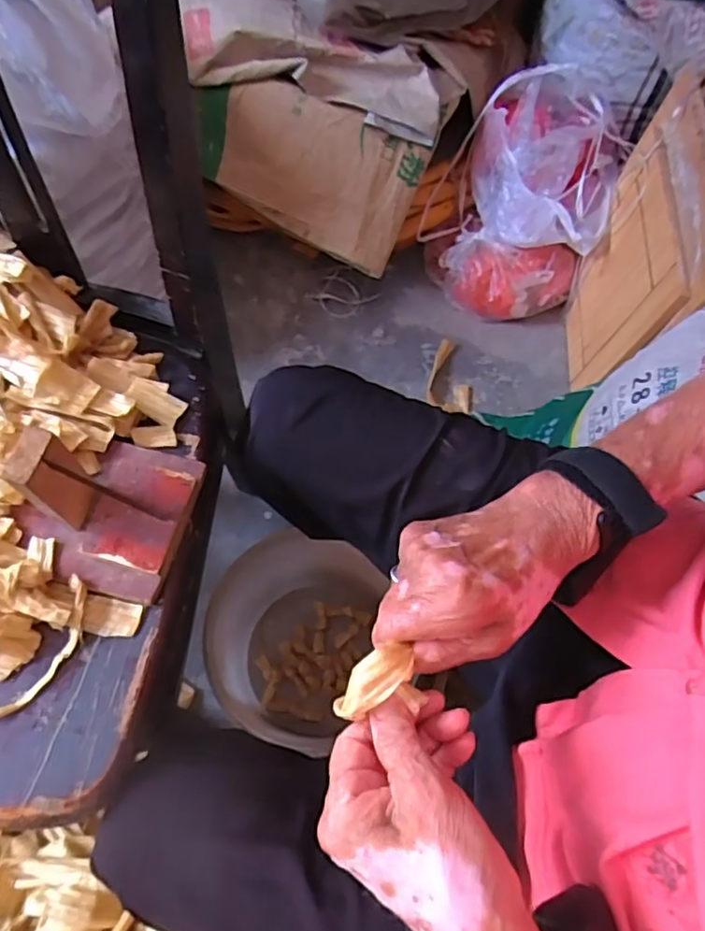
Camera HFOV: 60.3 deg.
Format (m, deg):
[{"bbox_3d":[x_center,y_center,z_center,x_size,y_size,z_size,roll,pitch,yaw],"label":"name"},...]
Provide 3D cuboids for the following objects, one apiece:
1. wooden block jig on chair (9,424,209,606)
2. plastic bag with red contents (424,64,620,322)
[{"bbox_3d":[-0.190,0.018,0.441,0.117,0.099,0.117,15,65,5],"label":"wooden block jig on chair"},{"bbox_3d":[0.297,-0.447,1.055,0.263,0.286,0.299,24,66,9],"label":"plastic bag with red contents"}]

